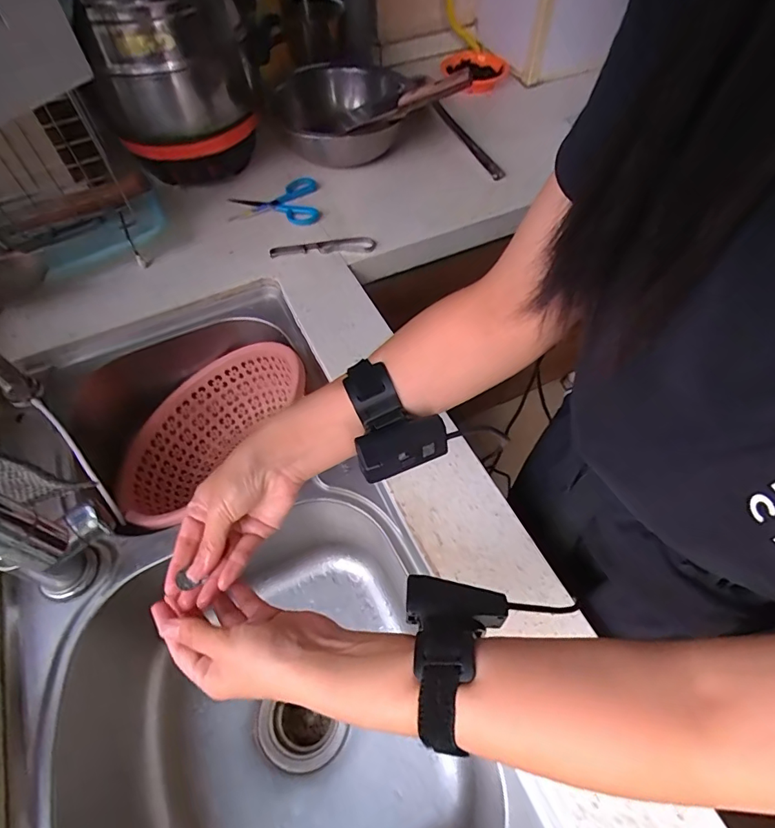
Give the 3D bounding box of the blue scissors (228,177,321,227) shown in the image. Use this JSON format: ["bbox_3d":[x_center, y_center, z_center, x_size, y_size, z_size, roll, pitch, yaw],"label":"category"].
[{"bbox_3d":[-0.192,-0.356,0.792,0.150,0.022,0.111,-9,57,-5],"label":"blue scissors"}]

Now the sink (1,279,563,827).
[{"bbox_3d":[-0.191,0.209,0.576,0.396,0.218,0.756,-22,59,-13],"label":"sink"}]

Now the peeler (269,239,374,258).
[{"bbox_3d":[-0.102,-0.264,0.741,0.163,0.008,0.029,-5,57,-3],"label":"peeler"}]

